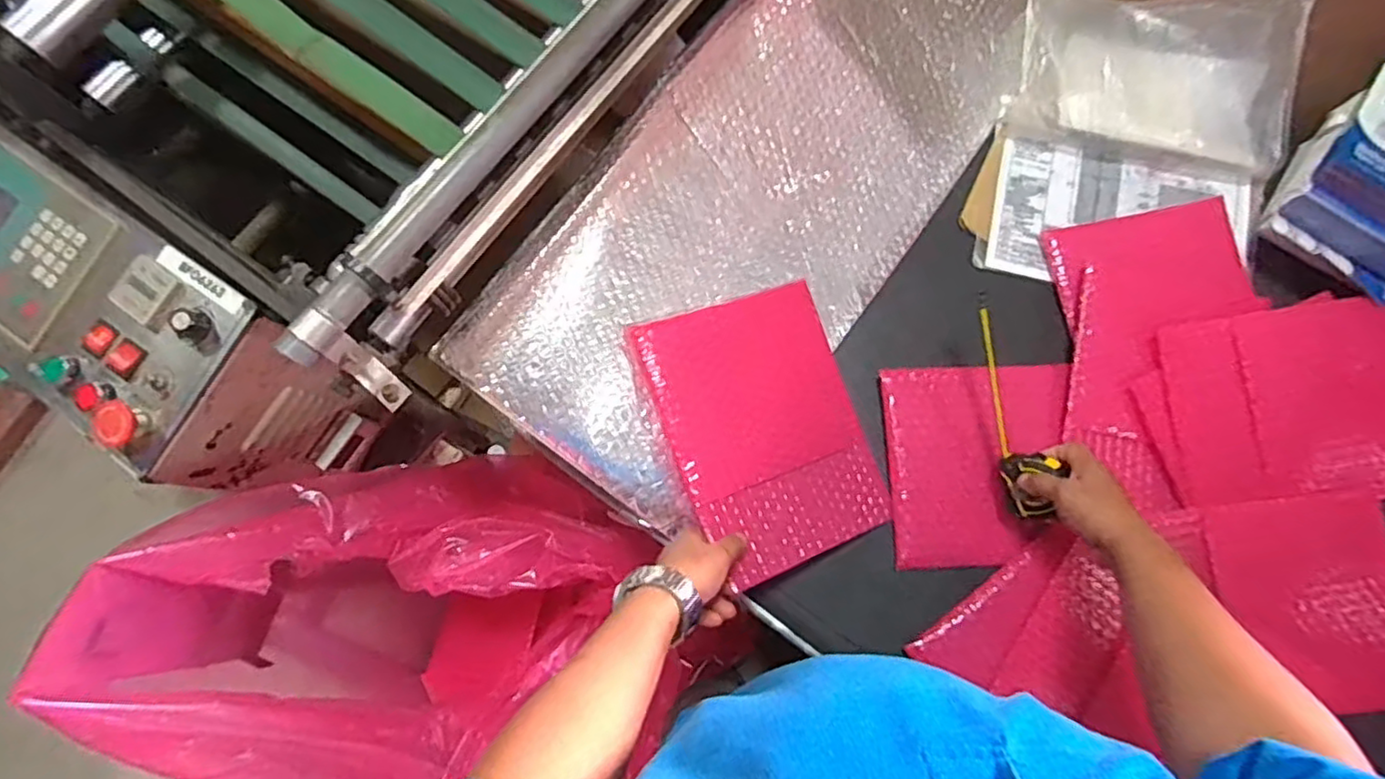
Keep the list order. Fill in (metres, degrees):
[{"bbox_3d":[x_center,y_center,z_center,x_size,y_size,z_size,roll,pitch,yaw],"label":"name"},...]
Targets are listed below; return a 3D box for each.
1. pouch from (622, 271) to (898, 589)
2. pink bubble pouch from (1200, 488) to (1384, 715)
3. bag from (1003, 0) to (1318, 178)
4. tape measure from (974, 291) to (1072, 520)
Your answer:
[{"bbox_3d":[0.075,0.036,0.658,0.196,0.019,0.262,-18,85,-21],"label":"pouch"},{"bbox_3d":[0.603,0.203,0.637,0.169,0.019,0.194,-6,75,-1],"label":"pink bubble pouch"},{"bbox_3d":[0.510,-0.356,0.717,0.290,0.107,0.172,7,76,3],"label":"bag"},{"bbox_3d":[0.299,0.019,0.619,0.037,0.057,0.223,-17,95,-3],"label":"tape measure"}]

